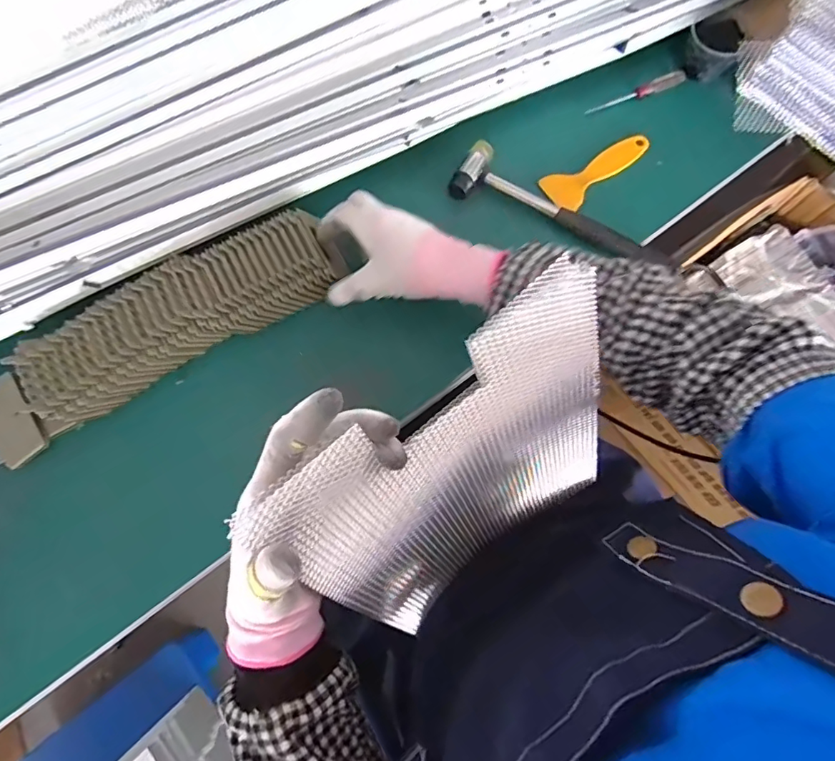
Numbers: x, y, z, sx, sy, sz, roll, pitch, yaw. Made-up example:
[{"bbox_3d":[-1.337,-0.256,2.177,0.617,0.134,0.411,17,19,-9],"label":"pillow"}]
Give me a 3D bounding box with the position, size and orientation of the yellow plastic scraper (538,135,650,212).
[{"bbox_3d":[0.196,-0.234,0.561,0.129,0.010,0.046,-38,78,-8],"label":"yellow plastic scraper"}]

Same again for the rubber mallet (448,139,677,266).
[{"bbox_3d":[0.151,-0.181,0.537,0.234,0.023,0.059,25,78,7],"label":"rubber mallet"}]

